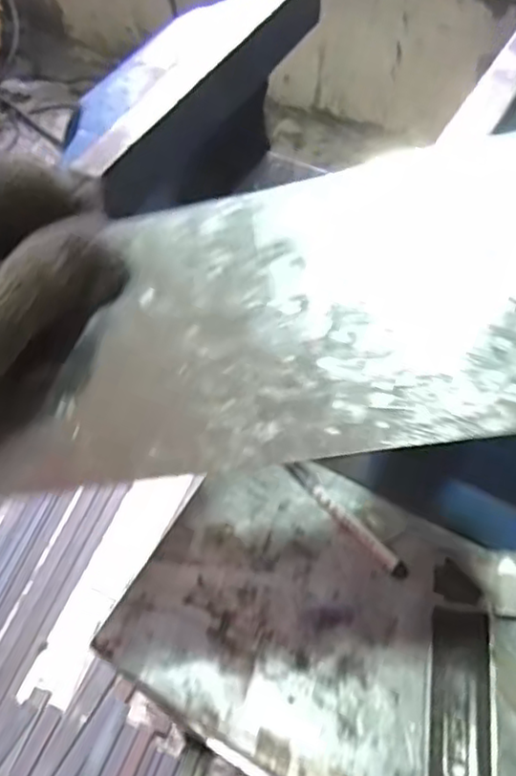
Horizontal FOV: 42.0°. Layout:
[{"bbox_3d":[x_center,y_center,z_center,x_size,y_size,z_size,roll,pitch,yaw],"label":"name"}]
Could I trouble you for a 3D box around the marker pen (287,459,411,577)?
[{"bbox_3d":[0.067,0.102,0.526,0.014,0.008,0.123,-38,63,-21],"label":"marker pen"}]

